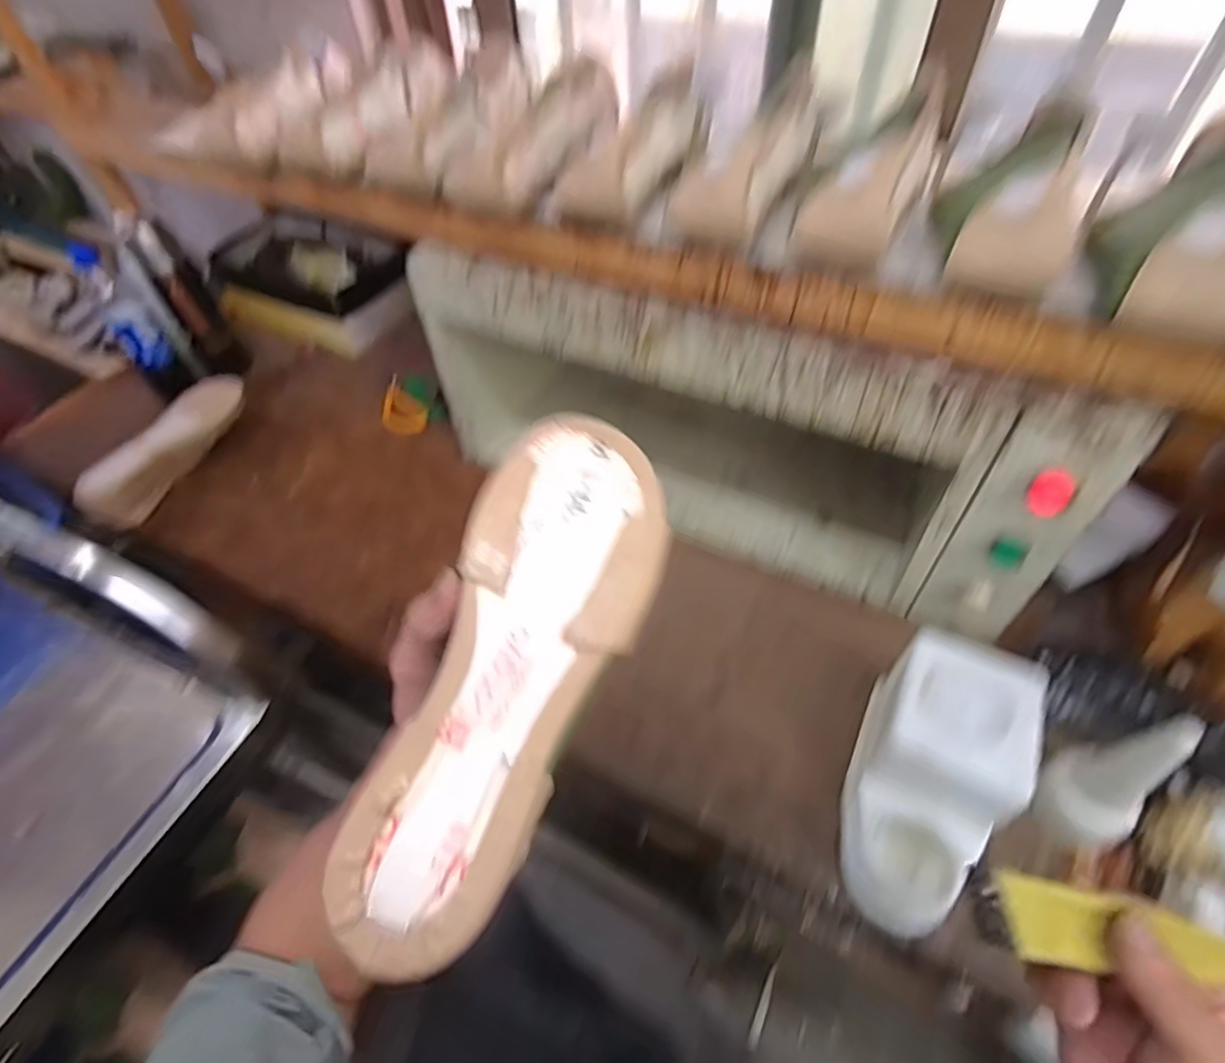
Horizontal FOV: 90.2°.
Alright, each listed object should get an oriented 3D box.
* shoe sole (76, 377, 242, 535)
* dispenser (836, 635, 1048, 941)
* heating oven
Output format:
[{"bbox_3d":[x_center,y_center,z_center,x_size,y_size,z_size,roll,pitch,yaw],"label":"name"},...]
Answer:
[{"bbox_3d":[-0.608,-0.110,0.839,0.088,0.072,0.240,17,54,17],"label":"shoe sole"},{"bbox_3d":[0.257,0.201,0.492,0.102,0.119,0.202,21,55,20],"label":"dispenser"},{"bbox_3d":[0.133,-0.150,0.690,0.664,0.283,0.212,21,55,19],"label":"heating oven"}]

